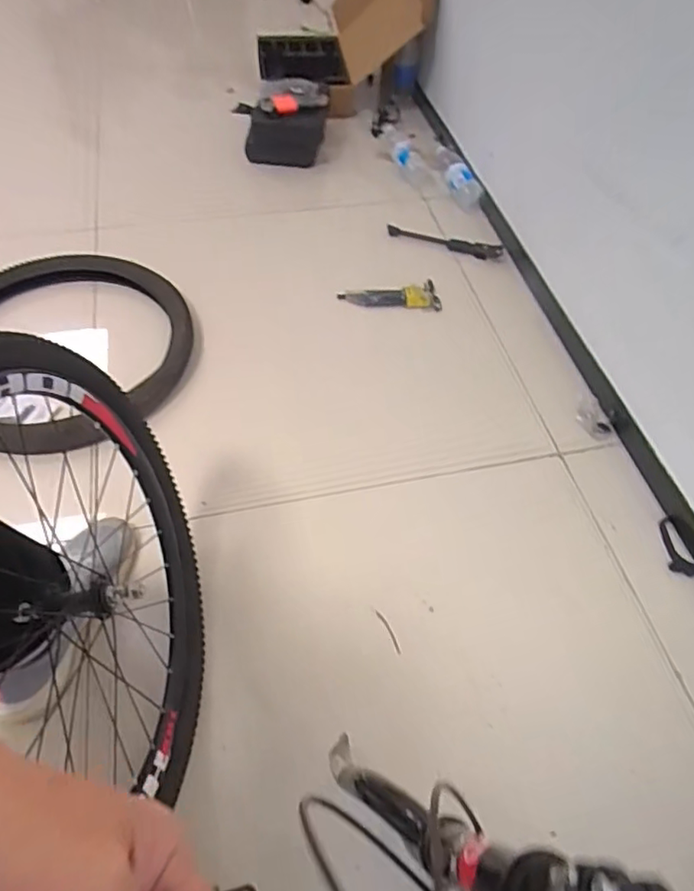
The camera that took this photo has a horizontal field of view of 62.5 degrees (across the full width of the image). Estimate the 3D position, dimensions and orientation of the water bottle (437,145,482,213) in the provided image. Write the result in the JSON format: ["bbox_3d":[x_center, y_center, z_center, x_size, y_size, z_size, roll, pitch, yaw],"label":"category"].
[{"bbox_3d":[0.262,-0.661,1.394,0.063,0.060,0.211,-19,70,-15],"label":"water bottle"}]

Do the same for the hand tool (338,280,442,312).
[{"bbox_3d":[0.090,-0.313,1.211,0.211,0.043,0.066,-1,55,-4],"label":"hand tool"}]

